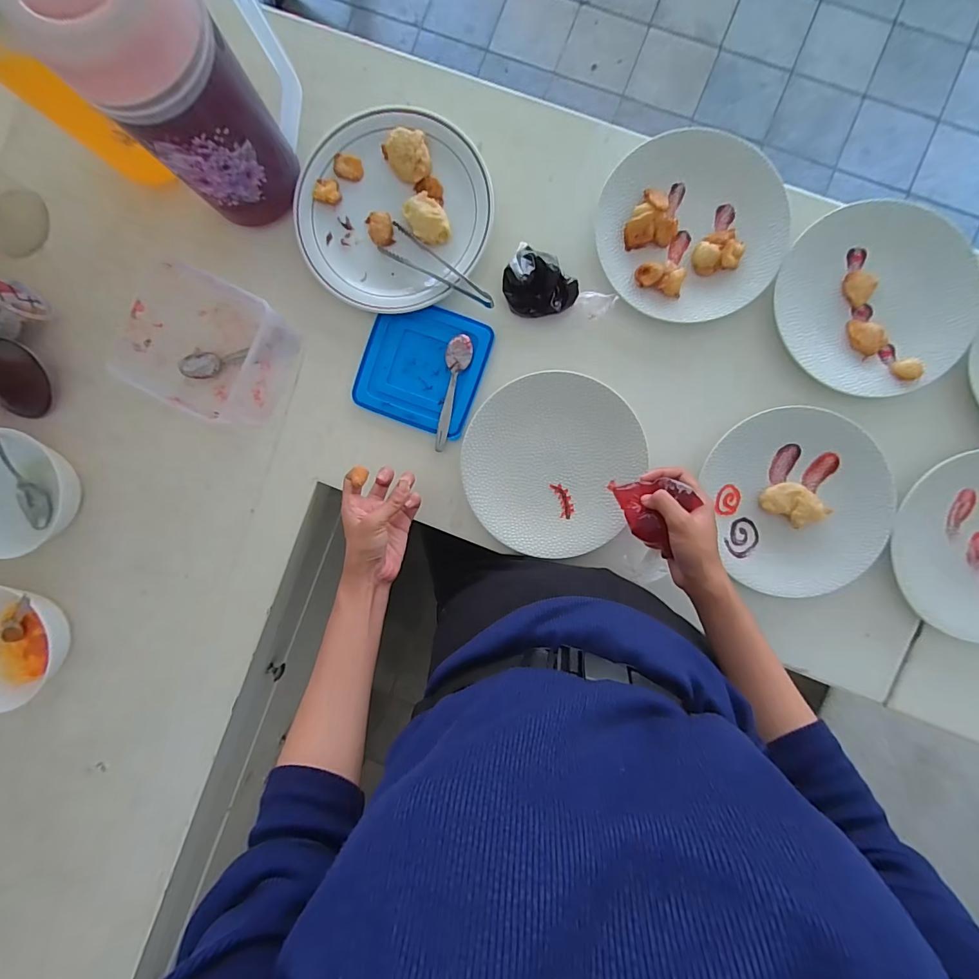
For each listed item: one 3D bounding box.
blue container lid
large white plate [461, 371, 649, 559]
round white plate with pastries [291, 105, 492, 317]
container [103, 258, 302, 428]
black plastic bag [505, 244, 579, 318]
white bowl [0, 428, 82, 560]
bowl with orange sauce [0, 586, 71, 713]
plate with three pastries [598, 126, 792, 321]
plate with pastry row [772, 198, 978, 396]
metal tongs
[{"bbox_3d":[-0.077,-0.140,0.502,0.134,0.005,0.133,19,94,3],"label":"blue container lid"},{"bbox_3d":[0.067,-0.029,0.491,0.188,0.018,0.196,0,93,4],"label":"large white plate"},{"bbox_3d":[-0.110,-0.319,0.492,0.210,0.015,0.225,0,93,4],"label":"round white plate with pastries"},{"bbox_3d":[-0.300,-0.152,0.478,0.139,0.080,0.132,24,94,3],"label":"container"},{"bbox_3d":[0.048,-0.227,0.476,0.067,0.040,0.087,-44,89,5],"label":"black plastic bag"},{"bbox_3d":[-0.545,0.003,0.510,0.135,0.049,0.135,-13,92,4],"label":"white bowl"},{"bbox_3d":[-0.561,0.178,0.513,0.135,0.060,0.134,0,93,4],"label":"bowl with orange sauce"},{"bbox_3d":[0.217,-0.285,0.479,0.193,0.028,0.196,0,93,4],"label":"plate with three pastries"},{"bbox_3d":[0.404,-0.197,0.465,0.196,0.031,0.177,29,94,2],"label":"plate with pastry row"},{"bbox_3d":[-0.057,-0.243,0.484,0.147,0.025,0.034,36,94,2],"label":"metal tongs"}]

